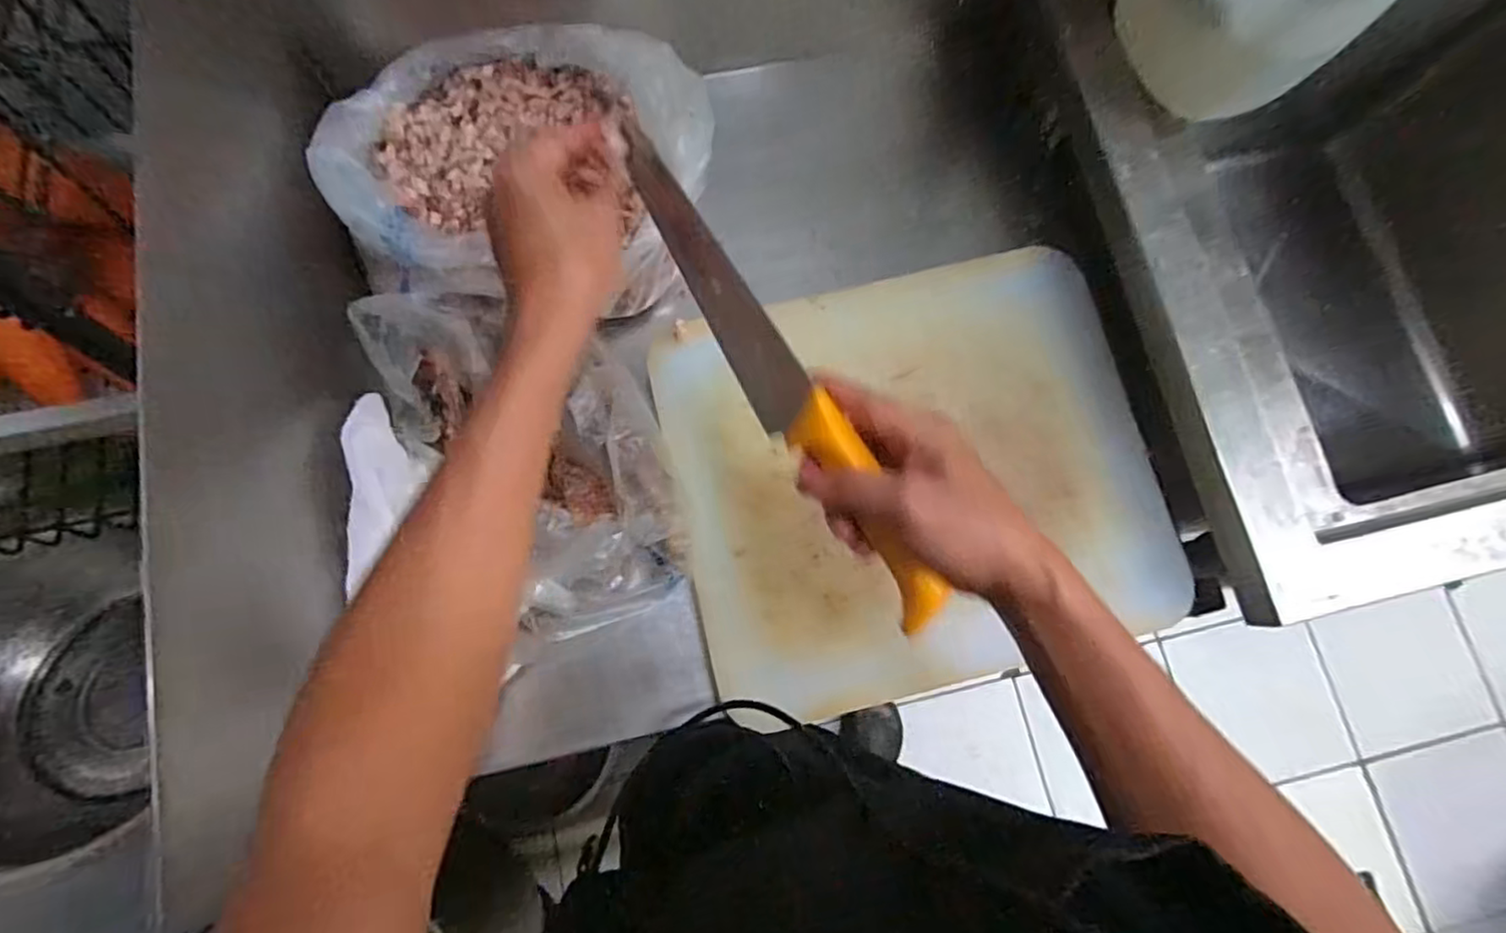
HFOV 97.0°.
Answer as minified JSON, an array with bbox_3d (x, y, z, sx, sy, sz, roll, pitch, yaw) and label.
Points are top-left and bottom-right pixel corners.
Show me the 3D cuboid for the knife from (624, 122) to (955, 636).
[{"bbox_3d":[0.015,-0.057,0.393,0.023,0.049,0.331,-27,81,-38],"label":"knife"}]

